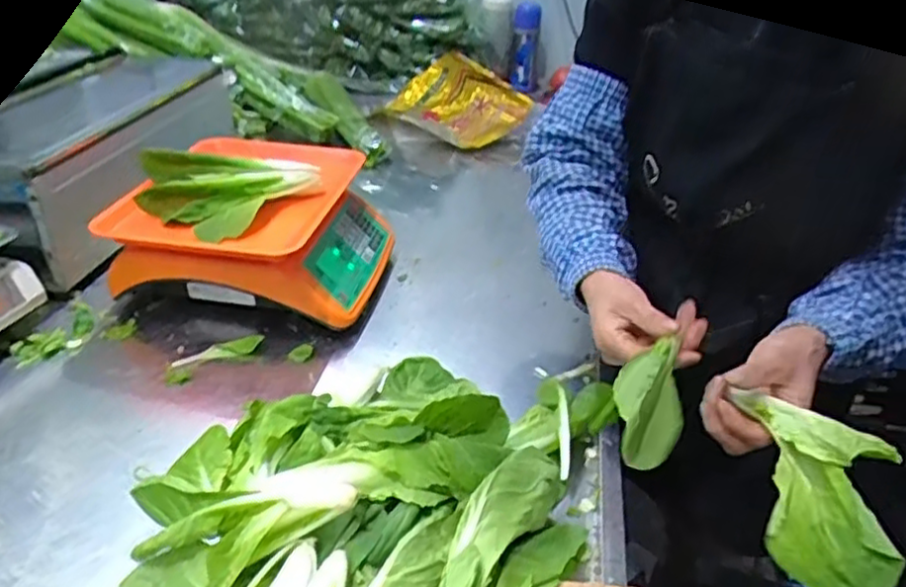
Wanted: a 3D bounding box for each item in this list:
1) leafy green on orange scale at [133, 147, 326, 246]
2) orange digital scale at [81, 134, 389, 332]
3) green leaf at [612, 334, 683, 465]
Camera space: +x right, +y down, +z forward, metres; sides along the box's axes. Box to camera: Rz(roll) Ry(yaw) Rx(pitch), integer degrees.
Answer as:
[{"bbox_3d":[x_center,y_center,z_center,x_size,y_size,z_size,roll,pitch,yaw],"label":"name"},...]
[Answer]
[{"bbox_3d":[-0.247,-0.120,0.790,0.193,0.045,0.142,-5,33,-15],"label":"leafy green on orange scale"},{"bbox_3d":[-0.230,-0.068,0.858,0.282,0.140,0.265,9,32,8],"label":"orange digital scale"},{"bbox_3d":[0.140,0.068,0.497,0.047,0.037,0.123,16,34,18],"label":"green leaf"}]

